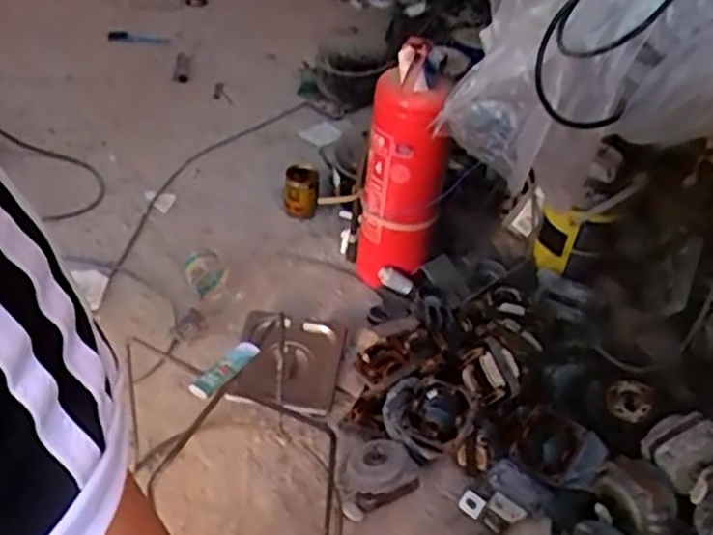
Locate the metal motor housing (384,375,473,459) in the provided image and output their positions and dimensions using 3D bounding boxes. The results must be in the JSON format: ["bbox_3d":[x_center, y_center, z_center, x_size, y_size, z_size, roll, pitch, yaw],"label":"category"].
[{"bbox_3d":[0.088,0.198,0.985,0.080,0.080,0.122,-27,50,-37],"label":"metal motor housing"}]

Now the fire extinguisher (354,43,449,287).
[{"bbox_3d":[0.070,-0.127,1.173,0.123,0.418,0.106,9,38,2],"label":"fire extinguisher"}]

